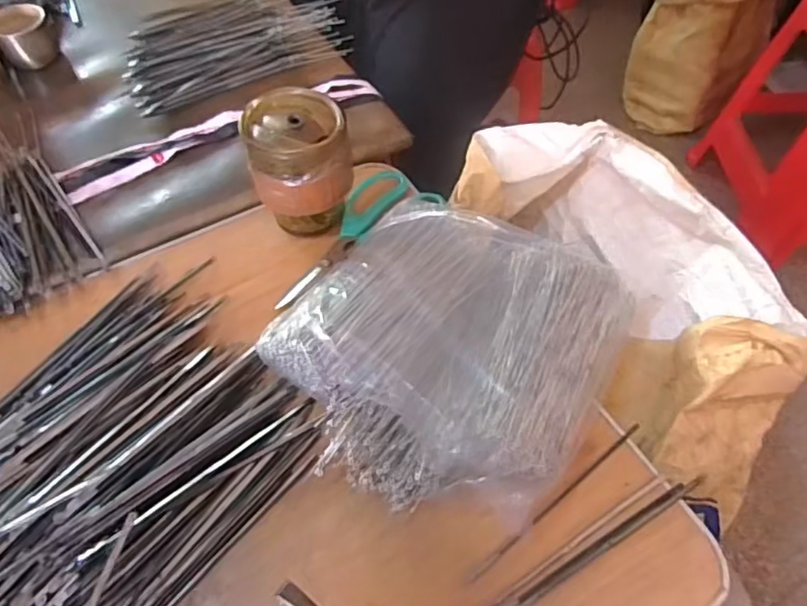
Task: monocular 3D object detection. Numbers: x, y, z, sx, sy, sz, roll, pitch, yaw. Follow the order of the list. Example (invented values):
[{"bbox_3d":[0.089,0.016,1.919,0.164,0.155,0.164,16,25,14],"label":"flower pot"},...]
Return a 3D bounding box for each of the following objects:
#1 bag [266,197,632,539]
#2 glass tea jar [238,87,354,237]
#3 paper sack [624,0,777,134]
[{"bbox_3d":[0.032,0.032,0.441,0.223,0.064,0.227,29,60,19],"label":"bag"},{"bbox_3d":[-0.089,-0.115,0.514,0.080,0.110,0.079,0,55,0],"label":"glass tea jar"},{"bbox_3d":[0.762,-0.712,1.488,0.276,0.381,0.402,25,59,16],"label":"paper sack"}]

